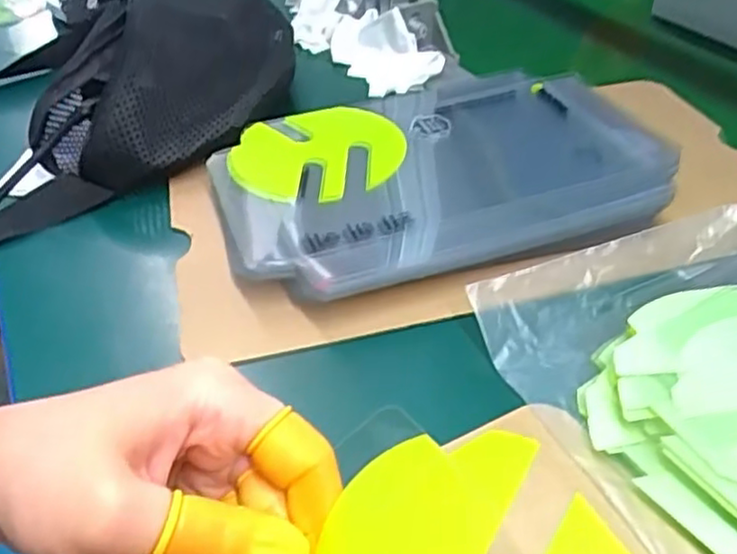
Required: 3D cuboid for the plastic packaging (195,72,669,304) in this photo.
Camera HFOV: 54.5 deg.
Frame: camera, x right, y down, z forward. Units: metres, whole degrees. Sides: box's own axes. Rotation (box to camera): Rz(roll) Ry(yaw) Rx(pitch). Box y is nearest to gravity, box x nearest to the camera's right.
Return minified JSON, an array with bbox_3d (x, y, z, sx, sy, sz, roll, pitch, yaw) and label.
[{"bbox_3d":[0.039,-0.059,0.390,0.232,0.018,0.163,-13,41,-11],"label":"plastic packaging"}]

